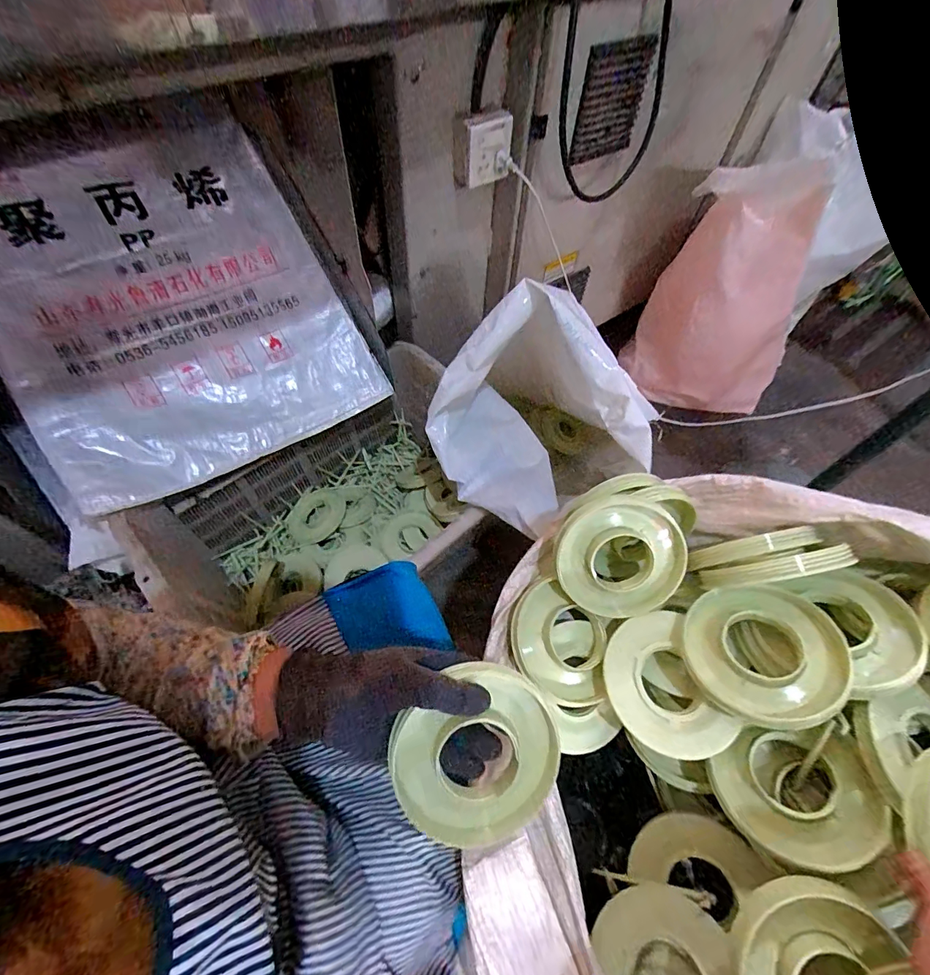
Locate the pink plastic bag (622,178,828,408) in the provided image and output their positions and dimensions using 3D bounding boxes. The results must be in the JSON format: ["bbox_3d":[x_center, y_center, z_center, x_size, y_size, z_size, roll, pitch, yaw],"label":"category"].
[{"bbox_3d":[0.602,-0.399,0.969,0.363,0.546,0.186,28,61,14],"label":"pink plastic bag"}]

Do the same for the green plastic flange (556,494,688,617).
[{"bbox_3d":[0.161,0.073,0.449,0.126,0.018,0.125,1,101,3],"label":"green plastic flange"}]

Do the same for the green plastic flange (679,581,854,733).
[{"bbox_3d":[0.276,0.155,0.403,0.125,0.022,0.121,-15,60,27],"label":"green plastic flange"}]

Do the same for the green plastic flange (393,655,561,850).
[{"bbox_3d":[0.012,0.206,0.340,0.135,0.036,0.128,0,91,-22],"label":"green plastic flange"}]

